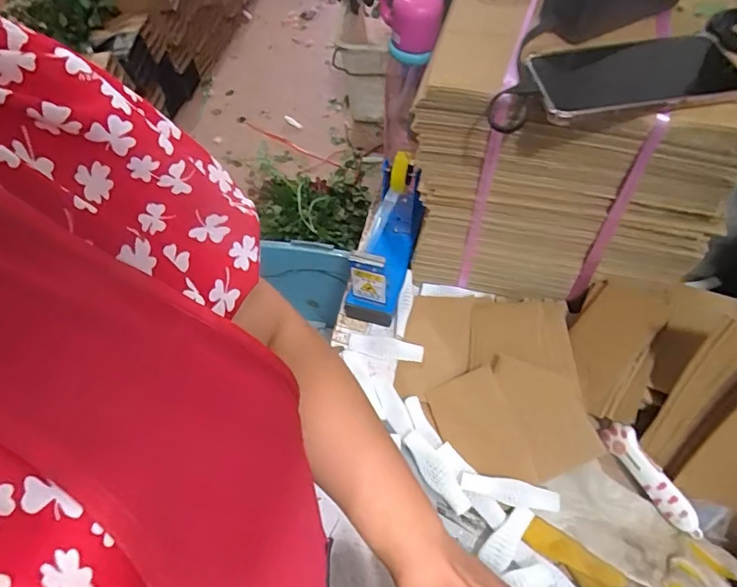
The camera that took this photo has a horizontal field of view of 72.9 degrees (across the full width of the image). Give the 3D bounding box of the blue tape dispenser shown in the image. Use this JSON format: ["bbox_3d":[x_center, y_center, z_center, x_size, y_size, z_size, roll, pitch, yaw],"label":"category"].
[{"bbox_3d":[0.023,-0.073,0.669,0.069,0.128,0.191,10,58,11],"label":"blue tape dispenser"}]

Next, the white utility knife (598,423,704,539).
[{"bbox_3d":[0.284,0.186,0.501,0.013,0.032,0.116,7,41,-46],"label":"white utility knife"}]

